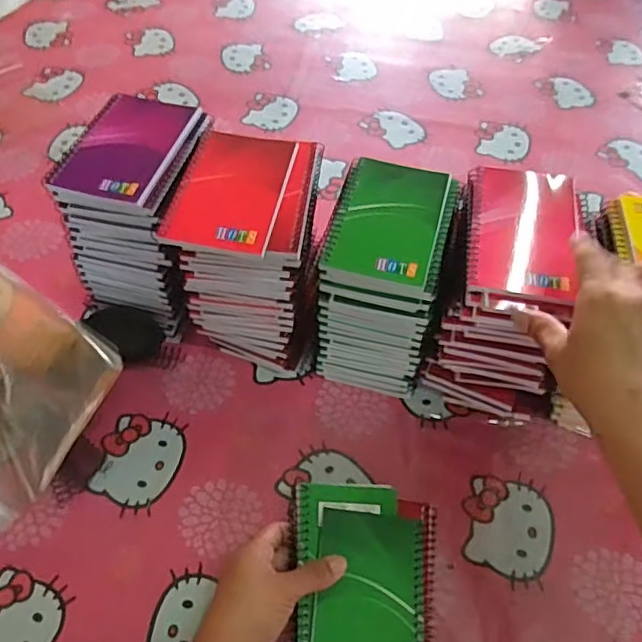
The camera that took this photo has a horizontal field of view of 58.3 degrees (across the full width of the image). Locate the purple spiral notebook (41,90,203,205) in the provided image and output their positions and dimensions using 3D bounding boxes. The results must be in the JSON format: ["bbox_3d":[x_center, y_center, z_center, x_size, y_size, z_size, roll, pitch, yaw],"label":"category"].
[{"bbox_3d":[-0.163,-0.151,0.491,0.082,0.009,0.129,13,55,7],"label":"purple spiral notebook"}]

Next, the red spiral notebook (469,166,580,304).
[{"bbox_3d":[0.156,-0.072,0.447,0.081,0.008,0.130,10,54,5],"label":"red spiral notebook"}]

